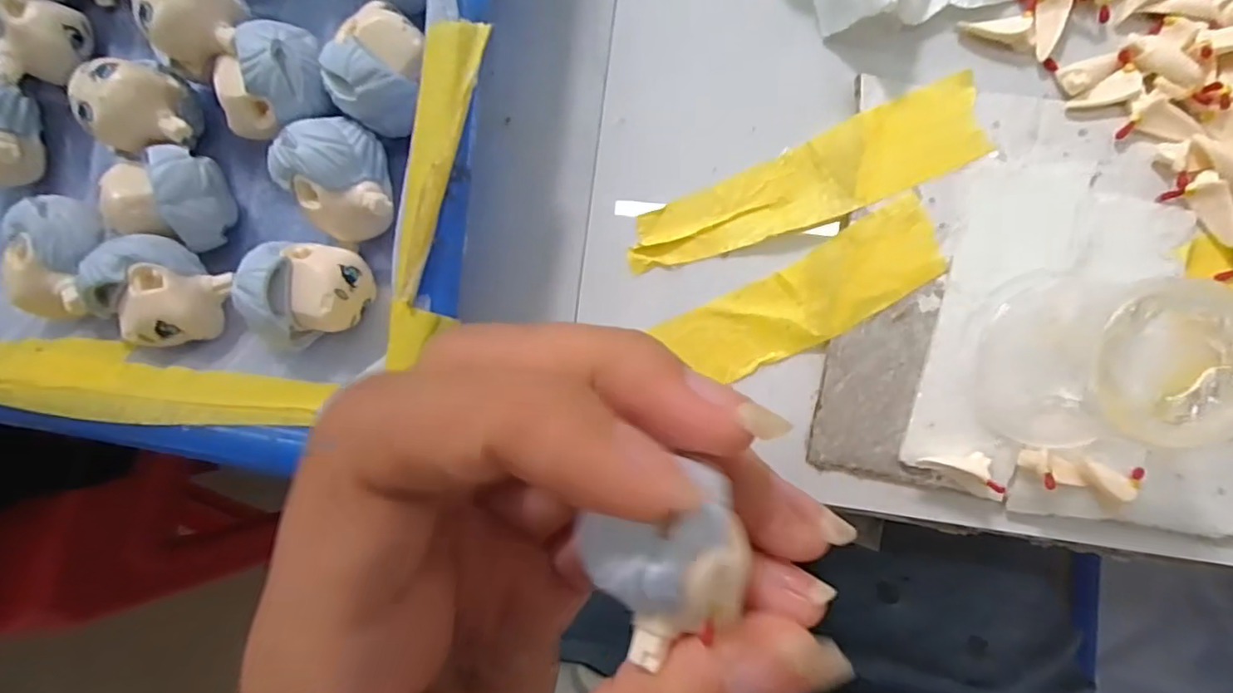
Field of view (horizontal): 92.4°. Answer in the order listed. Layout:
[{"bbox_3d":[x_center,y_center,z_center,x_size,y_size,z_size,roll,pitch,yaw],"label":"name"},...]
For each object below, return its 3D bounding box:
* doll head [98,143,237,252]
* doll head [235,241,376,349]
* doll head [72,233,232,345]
[{"bbox_3d":[-0.102,-0.035,0.137,0.019,0.018,0.021,16,92,6],"label":"doll head"},{"bbox_3d":[-0.069,-0.011,0.132,0.021,0.017,0.023,1,91,6],"label":"doll head"},{"bbox_3d":[-0.104,-0.011,0.133,0.021,0.018,0.020,0,91,6],"label":"doll head"}]

